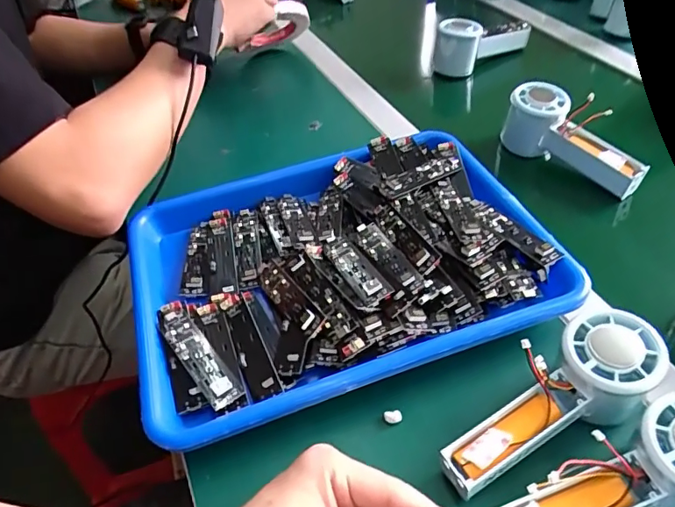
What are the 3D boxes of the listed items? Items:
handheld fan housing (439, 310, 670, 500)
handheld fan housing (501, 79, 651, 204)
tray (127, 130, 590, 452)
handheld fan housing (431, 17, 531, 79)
[{"bbox_3d":[0.134,0.096,0.321,0.155,0.051,0.056,-32,50,-5],"label":"handheld fan housing"},{"bbox_3d":[0.246,-0.120,0.517,0.042,0.072,0.147,-33,52,-26],"label":"handheld fan housing"},{"bbox_3d":[-0.002,0.002,0.424,0.328,0.042,0.241,-16,46,-12],"label":"tray"},{"bbox_3d":[0.206,-0.301,0.714,0.146,0.071,0.051,-27,49,-21],"label":"handheld fan housing"}]

